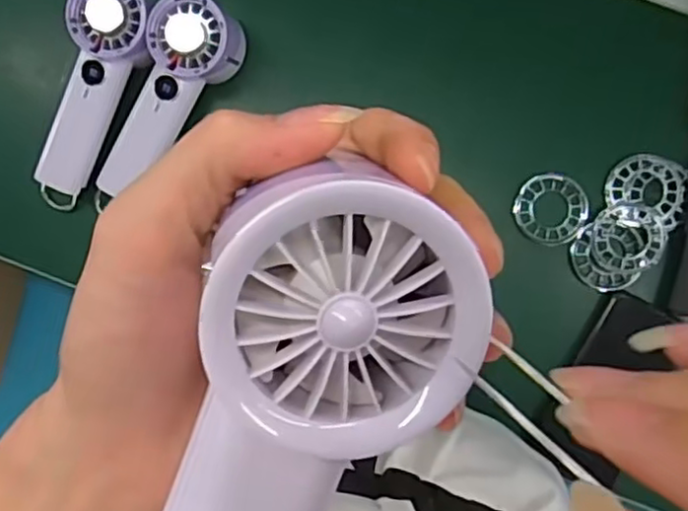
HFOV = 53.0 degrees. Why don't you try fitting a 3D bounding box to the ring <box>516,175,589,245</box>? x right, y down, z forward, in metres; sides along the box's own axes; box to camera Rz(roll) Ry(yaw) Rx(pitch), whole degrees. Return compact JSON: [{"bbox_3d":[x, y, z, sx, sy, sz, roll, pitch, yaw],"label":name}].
[{"bbox_3d":[0.174,-0.038,0.577,0.060,0.009,0.058,0,90,3],"label":"ring"}]

